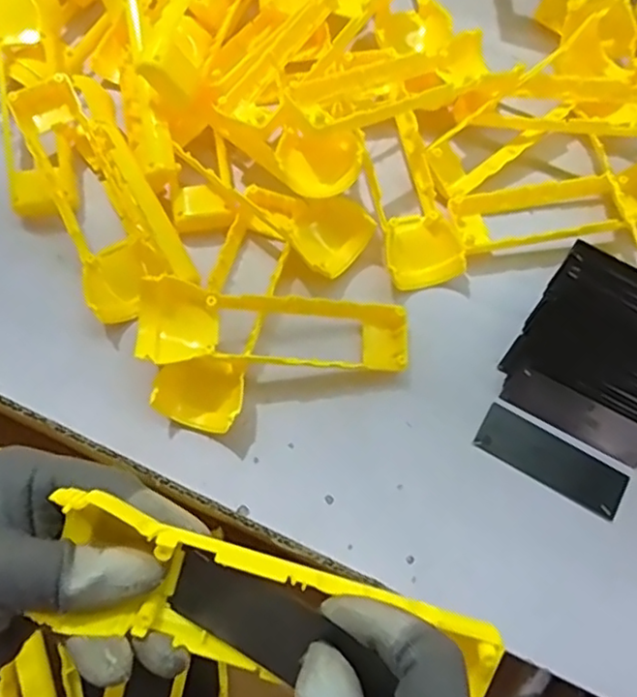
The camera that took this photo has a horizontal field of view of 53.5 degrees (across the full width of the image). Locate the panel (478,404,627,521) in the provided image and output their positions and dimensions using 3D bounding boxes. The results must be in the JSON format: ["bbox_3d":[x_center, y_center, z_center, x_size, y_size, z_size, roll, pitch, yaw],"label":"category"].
[{"bbox_3d":[0.143,0.068,0.385,0.091,0.004,0.029,29,73,7],"label":"panel"}]

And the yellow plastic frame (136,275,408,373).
[{"bbox_3d":[-0.027,-0.004,0.383,0.167,0.044,0.057,3,72,-1],"label":"yellow plastic frame"}]

